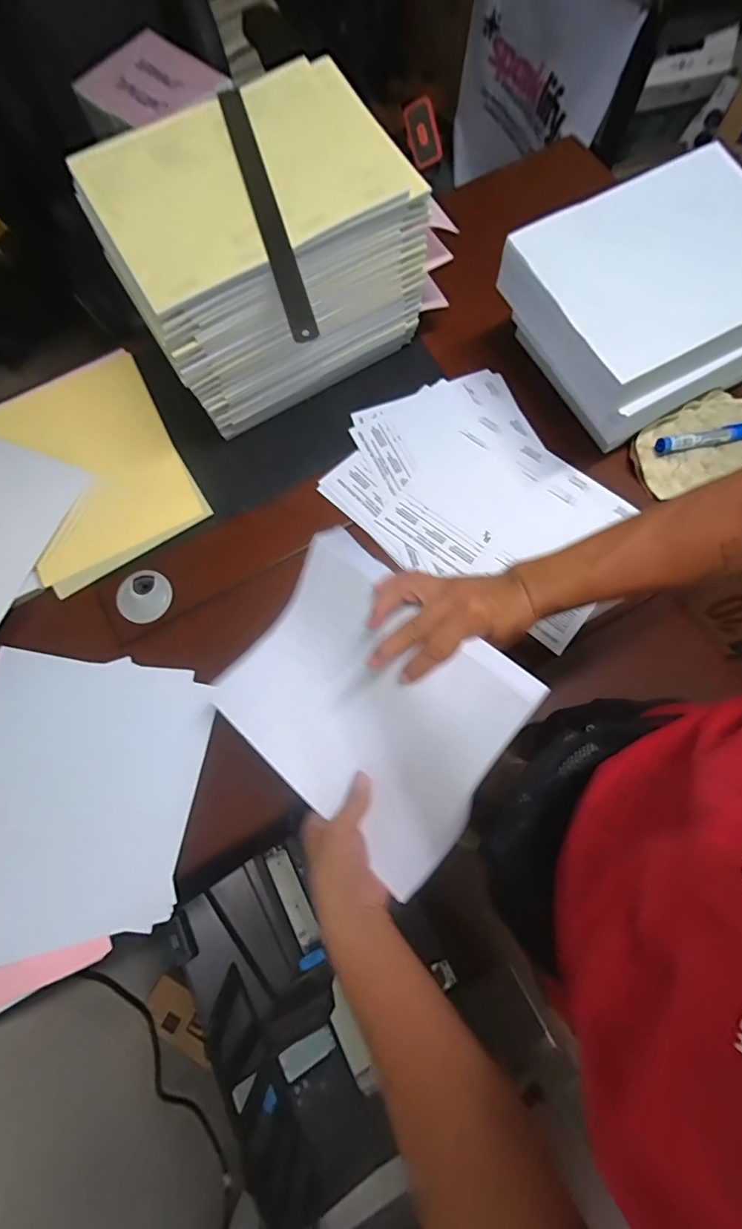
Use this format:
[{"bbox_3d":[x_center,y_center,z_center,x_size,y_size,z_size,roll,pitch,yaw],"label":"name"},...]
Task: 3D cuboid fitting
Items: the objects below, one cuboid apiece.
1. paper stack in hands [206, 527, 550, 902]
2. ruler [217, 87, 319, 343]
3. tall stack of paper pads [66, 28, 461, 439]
[{"bbox_3d":[-0.004,0.078,0.481,0.271,0.064,0.219,40,80,11],"label":"paper stack in hands"},{"bbox_3d":[-0.105,-0.406,0.487,0.026,0.008,0.317,-16,78,-6],"label":"ruler"},{"bbox_3d":[-0.120,-0.415,0.602,0.324,0.229,0.227,-34,77,-7],"label":"tall stack of paper pads"}]

